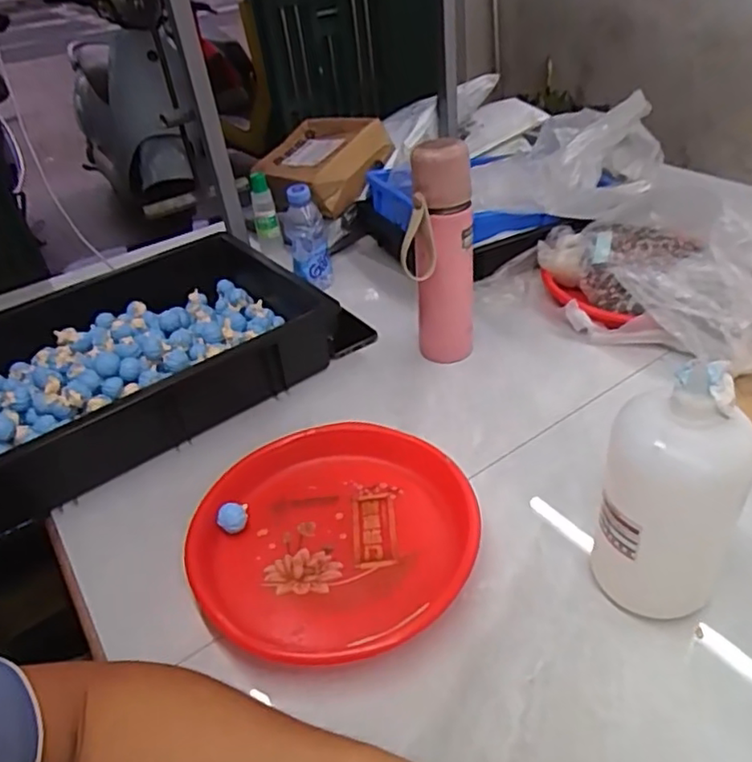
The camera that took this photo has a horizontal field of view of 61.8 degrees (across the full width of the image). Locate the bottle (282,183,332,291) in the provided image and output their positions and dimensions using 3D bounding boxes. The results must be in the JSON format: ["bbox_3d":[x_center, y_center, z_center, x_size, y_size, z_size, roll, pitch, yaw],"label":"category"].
[{"bbox_3d":[-0.102,-0.205,0.942,0.059,0.176,0.070,-11,36,-5],"label":"bottle"}]

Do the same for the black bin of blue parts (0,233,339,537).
[{"bbox_3d":[-0.296,-0.022,0.786,0.445,0.109,0.319,-31,42,-29],"label":"black bin of blue parts"}]

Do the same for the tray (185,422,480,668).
[{"bbox_3d":[-0.036,0.140,0.573,0.246,0.040,0.249,18,43,30],"label":"tray"}]

